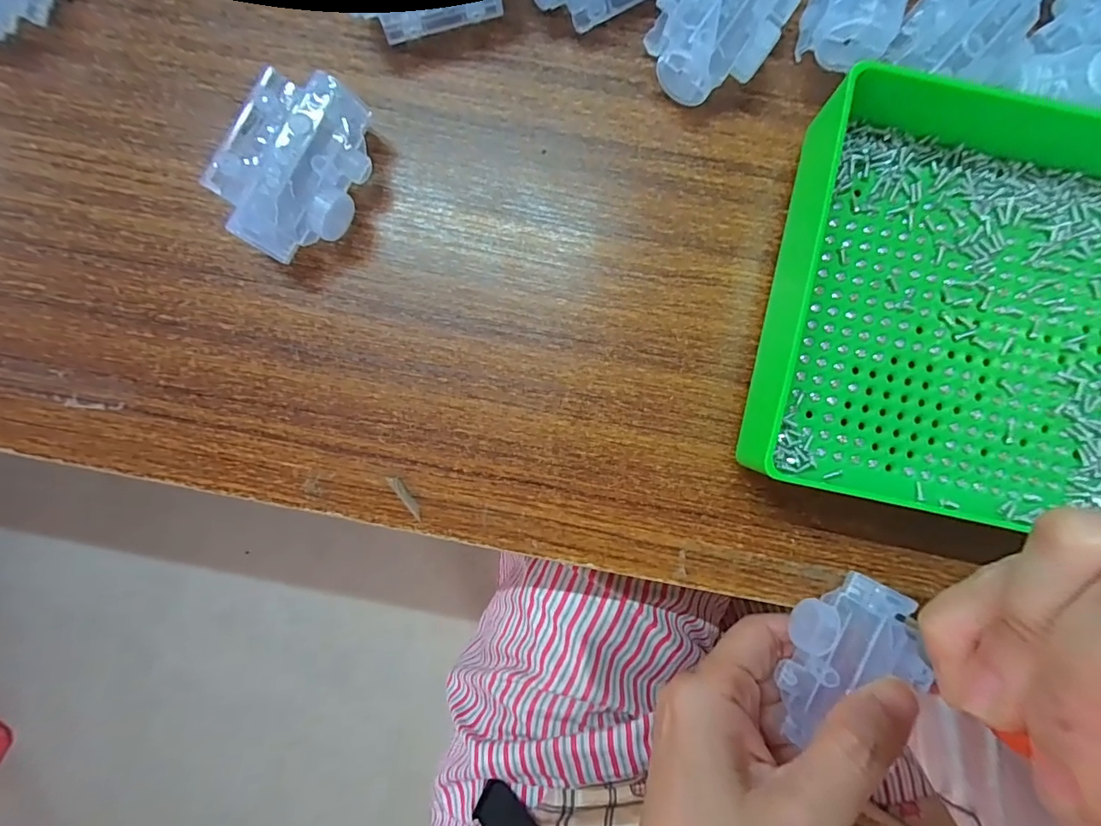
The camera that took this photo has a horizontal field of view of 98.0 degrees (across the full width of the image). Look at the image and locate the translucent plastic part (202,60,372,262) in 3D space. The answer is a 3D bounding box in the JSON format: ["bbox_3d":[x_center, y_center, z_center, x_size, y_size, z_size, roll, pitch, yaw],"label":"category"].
[{"bbox_3d":[-0.098,-0.095,0.189,0.040,0.030,0.067,29,90,0],"label":"translucent plastic part"}]

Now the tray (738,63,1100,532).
[{"bbox_3d":[0.210,-0.026,0.176,0.249,0.035,0.154,14,90,1],"label":"tray"}]

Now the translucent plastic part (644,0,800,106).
[{"bbox_3d":[0.071,-0.159,0.189,0.043,0.028,0.068,39,90,0],"label":"translucent plastic part"}]

